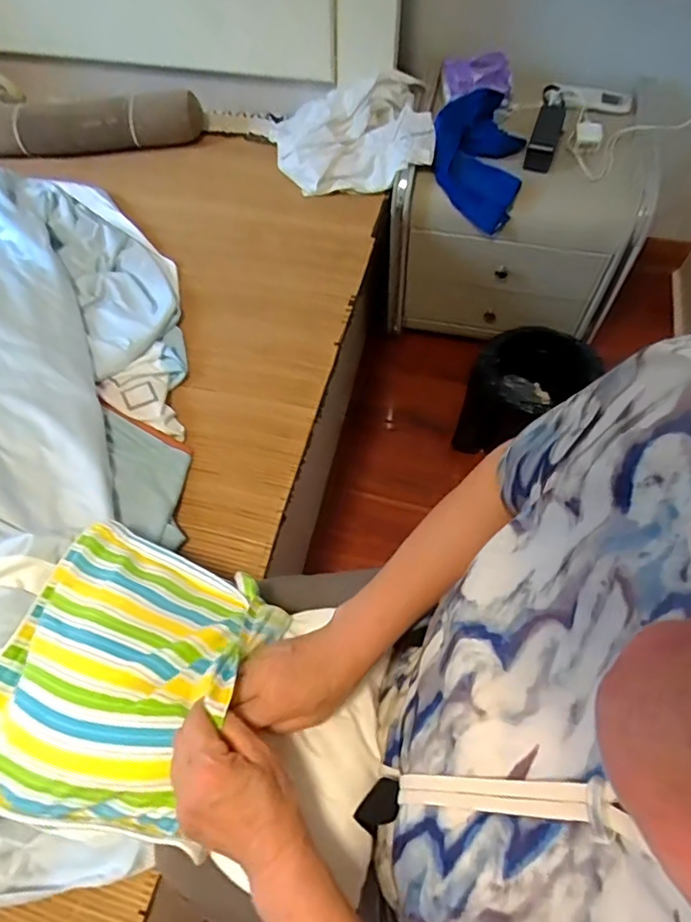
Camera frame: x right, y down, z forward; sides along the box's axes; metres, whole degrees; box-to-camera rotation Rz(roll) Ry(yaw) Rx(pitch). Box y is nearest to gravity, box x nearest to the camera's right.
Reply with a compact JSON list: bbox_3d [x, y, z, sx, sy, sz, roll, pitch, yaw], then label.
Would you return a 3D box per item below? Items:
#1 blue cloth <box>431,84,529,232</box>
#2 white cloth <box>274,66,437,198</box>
[{"bbox_3d":[0.275,-0.630,1.190,0.179,0.137,0.282,6,61,5],"label":"blue cloth"},{"bbox_3d":[0.012,-0.694,1.210,0.313,0.139,0.277,-11,61,-4],"label":"white cloth"}]

